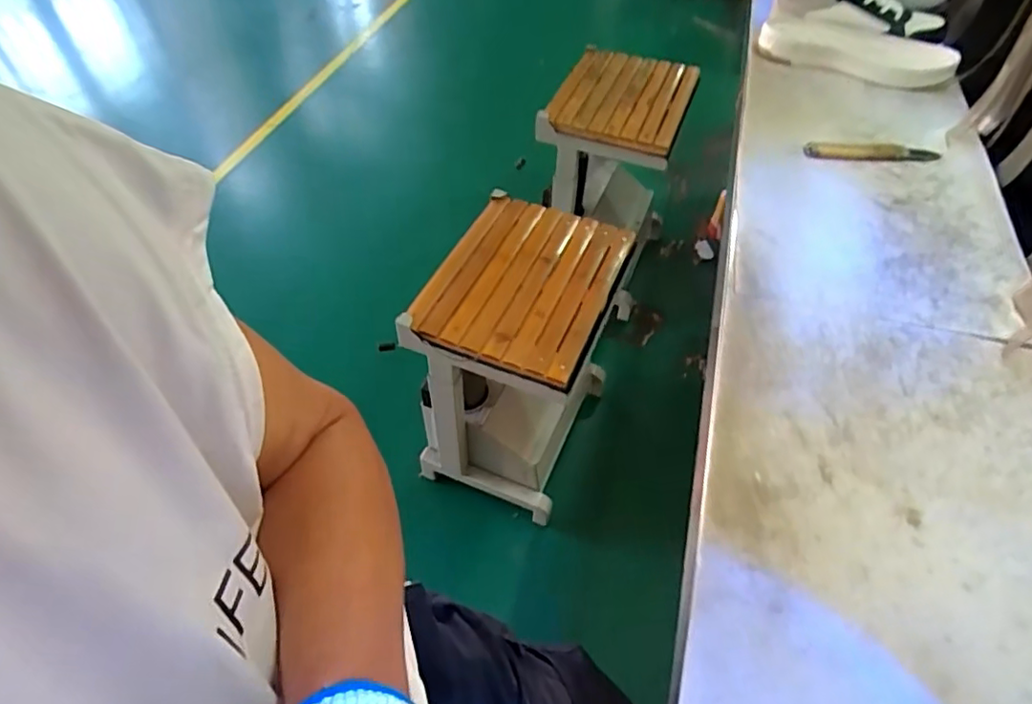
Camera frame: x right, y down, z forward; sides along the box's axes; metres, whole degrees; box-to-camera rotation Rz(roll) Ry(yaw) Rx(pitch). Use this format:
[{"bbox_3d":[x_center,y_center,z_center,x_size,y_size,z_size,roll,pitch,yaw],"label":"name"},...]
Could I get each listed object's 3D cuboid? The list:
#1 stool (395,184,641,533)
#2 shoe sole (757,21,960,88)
[{"bbox_3d":[0.013,0.010,1.174,0.285,0.438,0.387,17,53,14],"label":"stool"},{"bbox_3d":[0.511,-0.457,0.914,0.269,0.041,0.105,14,52,11],"label":"shoe sole"}]

